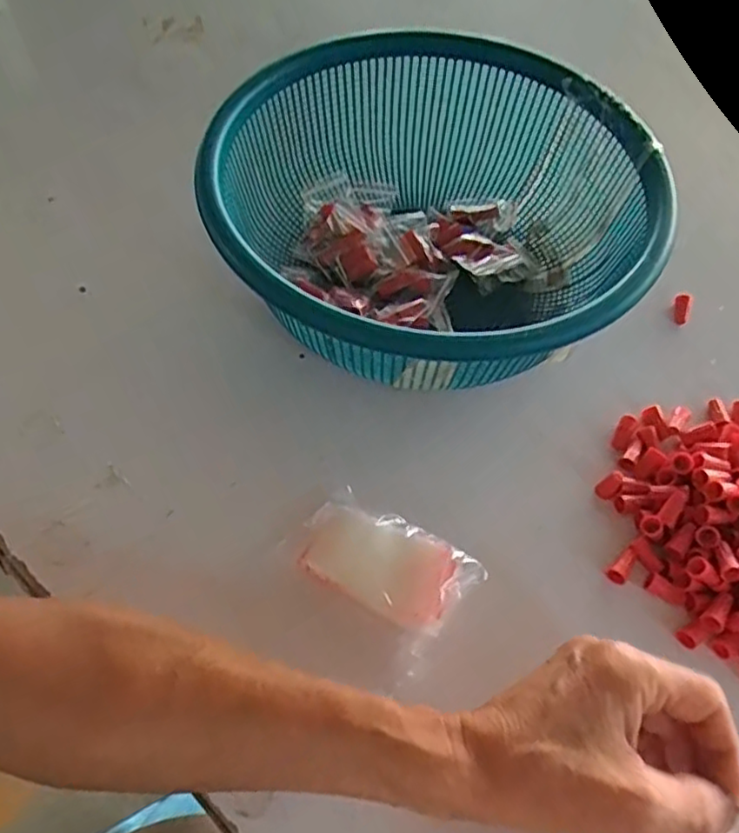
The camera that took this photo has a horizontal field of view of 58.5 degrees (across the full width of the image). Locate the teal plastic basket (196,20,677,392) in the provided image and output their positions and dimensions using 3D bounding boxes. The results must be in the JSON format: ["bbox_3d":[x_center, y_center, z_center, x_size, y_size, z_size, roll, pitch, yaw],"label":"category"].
[{"bbox_3d":[0.044,-0.132,0.448,0.277,0.111,0.280,1,59,-2],"label":"teal plastic basket"}]

